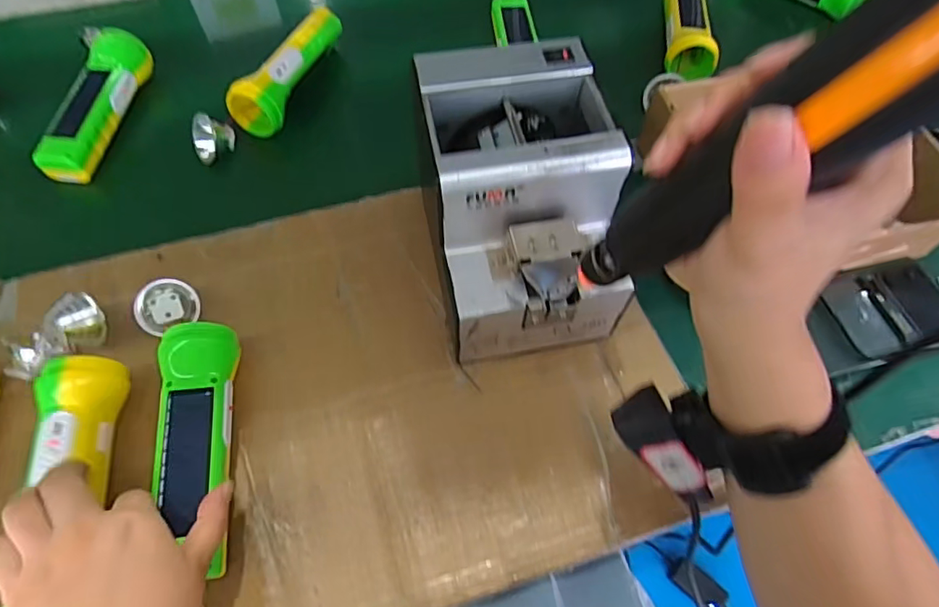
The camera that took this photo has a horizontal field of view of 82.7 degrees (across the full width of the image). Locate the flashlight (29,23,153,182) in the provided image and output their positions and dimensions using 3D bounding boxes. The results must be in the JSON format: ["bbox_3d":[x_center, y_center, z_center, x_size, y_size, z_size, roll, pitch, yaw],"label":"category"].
[{"bbox_3d":[-0.367,-0.198,0.530,0.045,0.047,0.184,9,62,4],"label":"flashlight"}]

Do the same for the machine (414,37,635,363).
[{"bbox_3d":[0.035,-0.071,0.400,0.123,0.145,0.179,-11,62,-6],"label":"machine"}]

